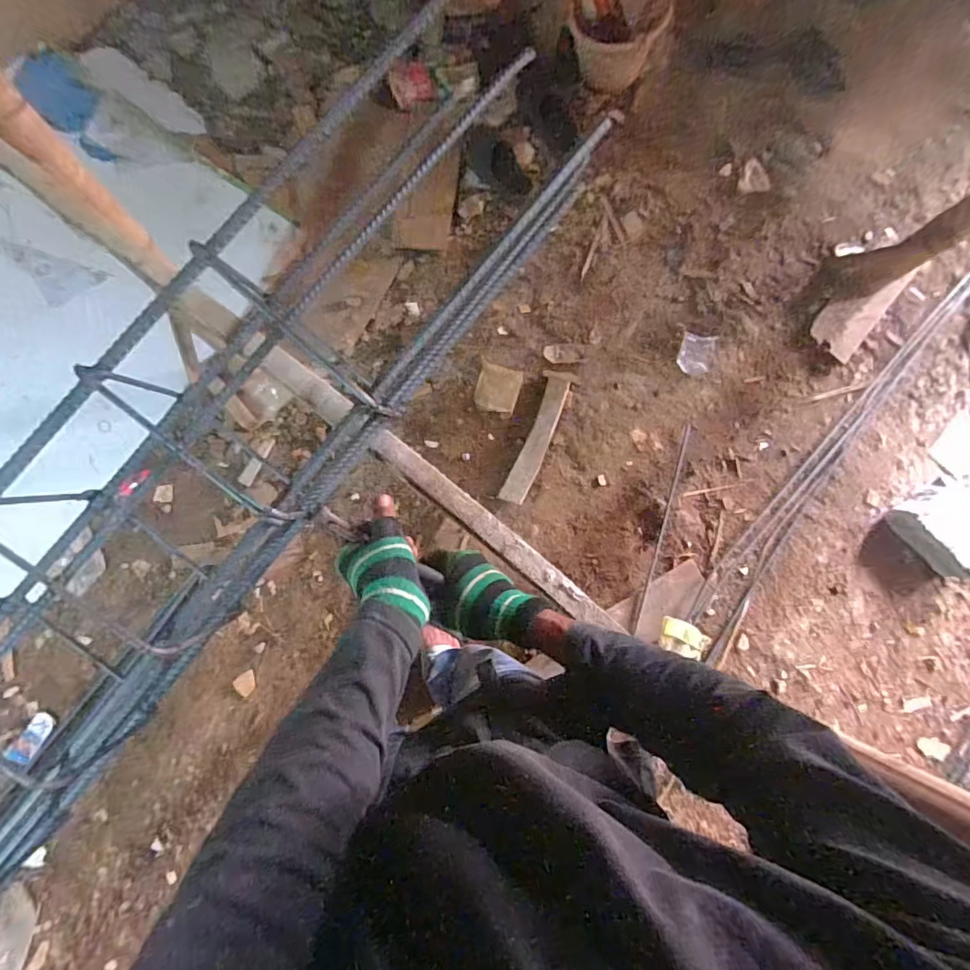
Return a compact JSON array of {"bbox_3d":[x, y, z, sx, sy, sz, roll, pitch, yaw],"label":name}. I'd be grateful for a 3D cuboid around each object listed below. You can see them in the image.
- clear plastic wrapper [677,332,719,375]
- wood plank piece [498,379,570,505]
[{"bbox_3d":[0.598,-0.369,1.423,0.101,0.025,0.112,20,108,12],"label":"clear plastic wrapper"},{"bbox_3d":[0.142,-0.119,1.368,0.071,0.017,0.358,23,83,0],"label":"wood plank piece"}]

